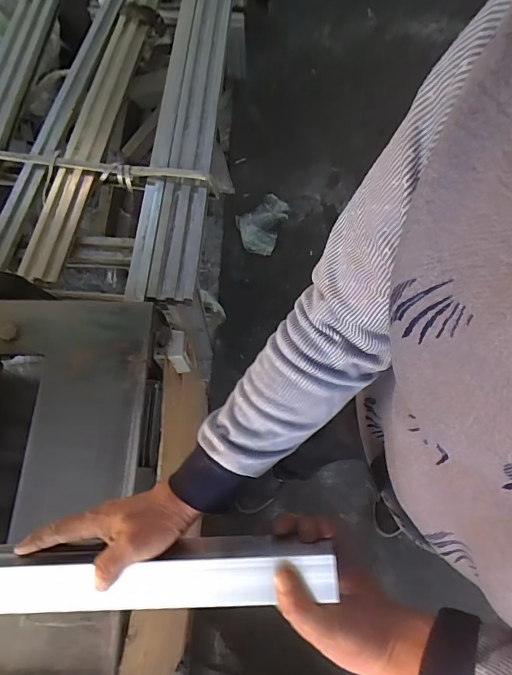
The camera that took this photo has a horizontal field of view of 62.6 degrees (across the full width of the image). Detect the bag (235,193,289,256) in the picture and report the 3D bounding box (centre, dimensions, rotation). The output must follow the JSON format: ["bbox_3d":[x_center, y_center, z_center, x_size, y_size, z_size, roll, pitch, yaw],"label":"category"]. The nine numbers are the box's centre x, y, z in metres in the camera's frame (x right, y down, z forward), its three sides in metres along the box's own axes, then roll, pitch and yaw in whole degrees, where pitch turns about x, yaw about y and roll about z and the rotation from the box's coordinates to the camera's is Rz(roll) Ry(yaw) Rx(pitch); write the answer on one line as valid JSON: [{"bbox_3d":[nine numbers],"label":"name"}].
[{"bbox_3d":[0.017,-0.460,1.684,0.179,0.073,0.281,19,69,7],"label":"bag"}]

